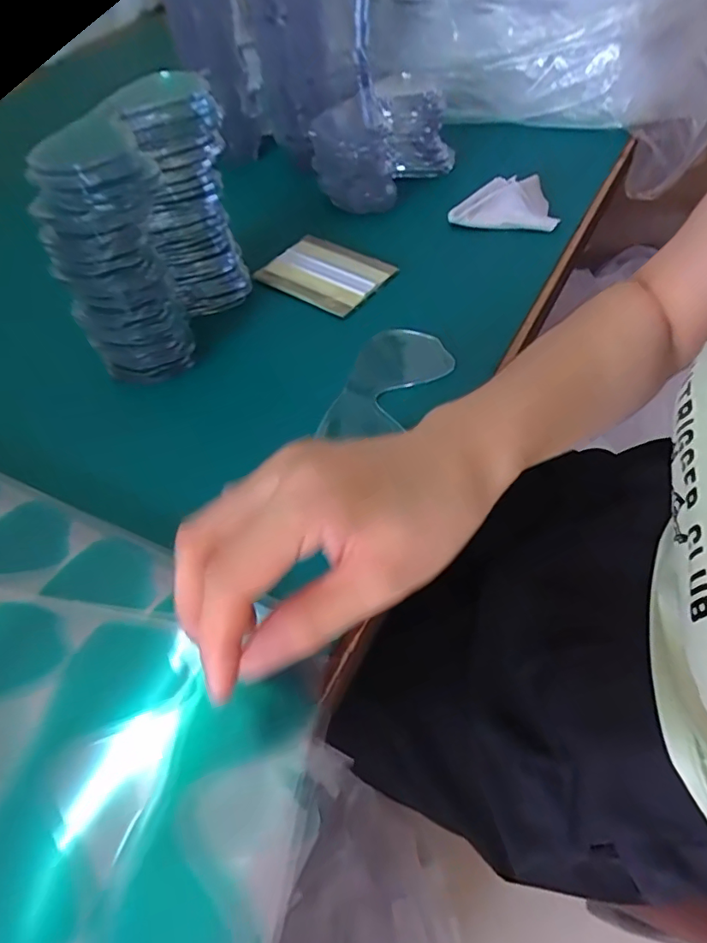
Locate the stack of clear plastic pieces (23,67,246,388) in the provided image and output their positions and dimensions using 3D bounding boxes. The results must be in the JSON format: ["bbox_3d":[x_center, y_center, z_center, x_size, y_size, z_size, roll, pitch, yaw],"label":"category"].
[{"bbox_3d":[-0.140,-0.168,0.358,0.072,0.134,0.161,15,57,15],"label":"stack of clear plastic pieces"}]

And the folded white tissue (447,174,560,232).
[{"bbox_3d":[0.136,-0.245,0.461,0.090,0.009,0.055,10,82,4],"label":"folded white tissue"}]

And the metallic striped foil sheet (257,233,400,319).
[{"bbox_3d":[-0.023,-0.171,0.437,0.094,0.009,0.078,31,63,24],"label":"metallic striped foil sheet"}]

